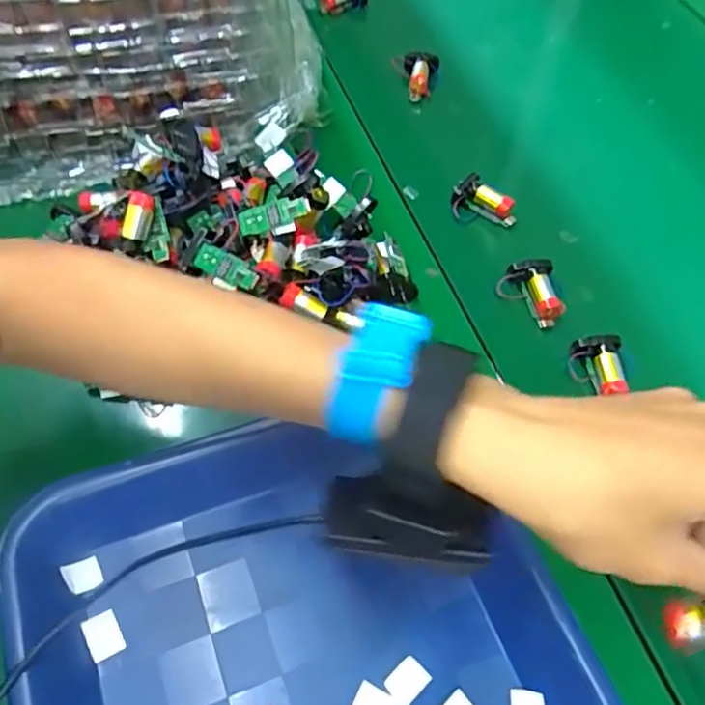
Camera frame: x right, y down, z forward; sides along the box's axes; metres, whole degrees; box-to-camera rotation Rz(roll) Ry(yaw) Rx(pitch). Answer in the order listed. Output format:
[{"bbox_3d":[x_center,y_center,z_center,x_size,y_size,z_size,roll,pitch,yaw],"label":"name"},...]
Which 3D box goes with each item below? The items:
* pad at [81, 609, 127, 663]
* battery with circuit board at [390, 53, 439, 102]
[{"bbox_3d":[-0.123,0.141,0.316,0.016,0.004,0.021,-23,73,-23],"label":"pad"},{"bbox_3d":[0.058,-0.260,0.597,0.044,0.024,0.048,8,58,1],"label":"battery with circuit board"}]

